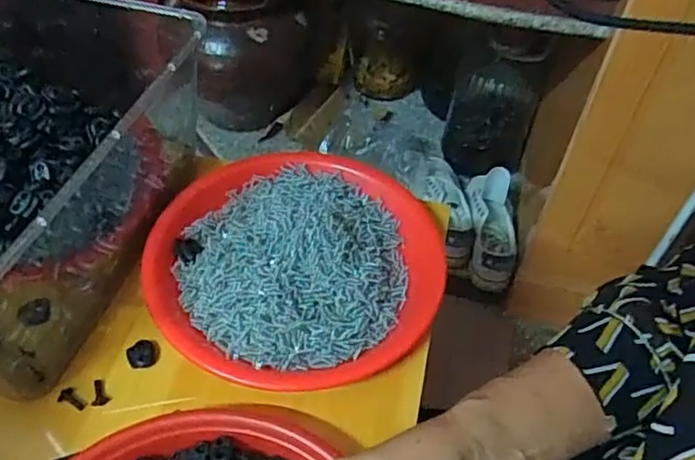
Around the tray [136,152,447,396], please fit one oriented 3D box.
[{"bbox_3d":[-0.038,0.018,0.483,0.223,0.039,0.223,8,50,4],"label":"tray"}]

